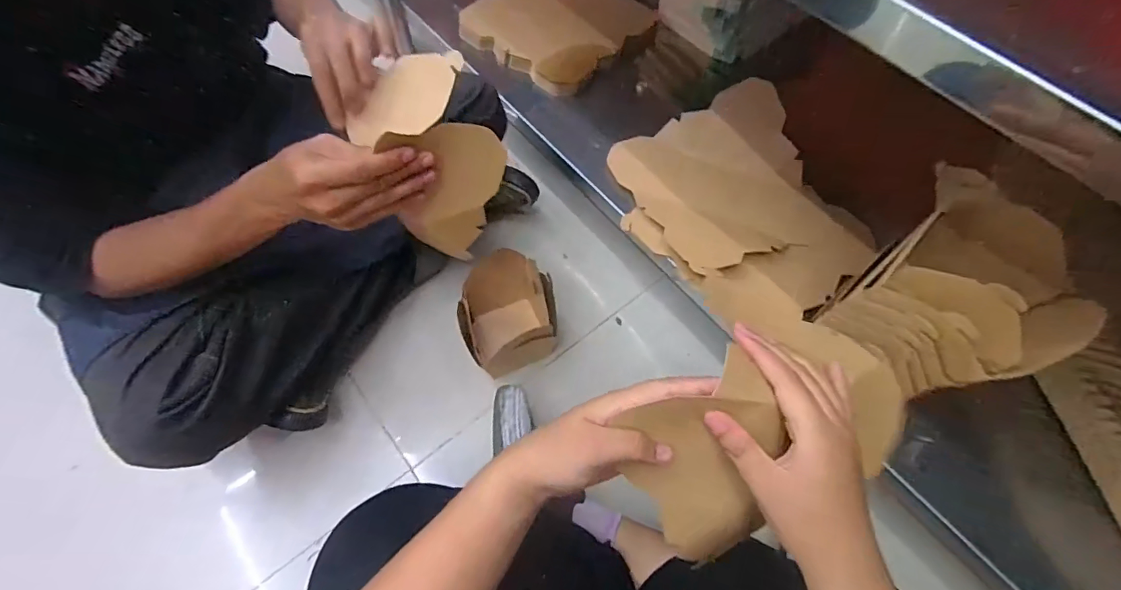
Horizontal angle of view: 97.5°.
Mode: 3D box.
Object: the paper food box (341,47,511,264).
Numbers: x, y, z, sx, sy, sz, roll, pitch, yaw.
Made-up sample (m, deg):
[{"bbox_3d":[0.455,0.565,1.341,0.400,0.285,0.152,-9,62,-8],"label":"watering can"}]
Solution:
[{"bbox_3d":[-0.120,-0.119,0.470,0.101,0.184,0.104,-29,66,-16],"label":"paper food box"}]

